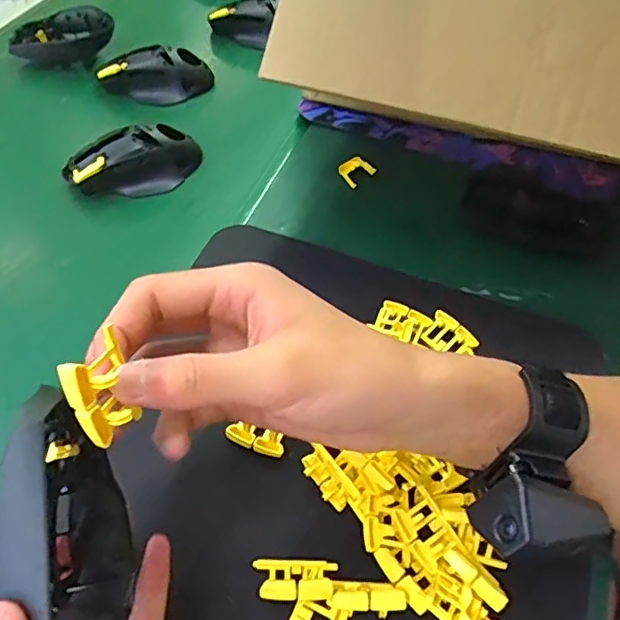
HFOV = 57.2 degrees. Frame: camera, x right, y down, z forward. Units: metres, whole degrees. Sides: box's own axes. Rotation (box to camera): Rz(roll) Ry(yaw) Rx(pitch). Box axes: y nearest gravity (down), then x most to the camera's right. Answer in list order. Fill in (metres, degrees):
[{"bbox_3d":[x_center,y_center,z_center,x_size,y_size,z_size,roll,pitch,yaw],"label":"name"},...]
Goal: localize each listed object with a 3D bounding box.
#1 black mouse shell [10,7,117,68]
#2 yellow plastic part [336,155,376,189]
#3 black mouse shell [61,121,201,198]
[{"bbox_3d":[-0.264,-0.290,0.612,0.109,0.036,0.070,-14,54,-12],"label":"black mouse shell"},{"bbox_3d":[0.040,-0.122,0.495,0.028,0.011,0.023,-37,61,-24],"label":"yellow plastic part"},{"bbox_3d":[-0.154,-0.128,0.499,0.115,0.046,0.055,-6,53,-6],"label":"black mouse shell"}]

